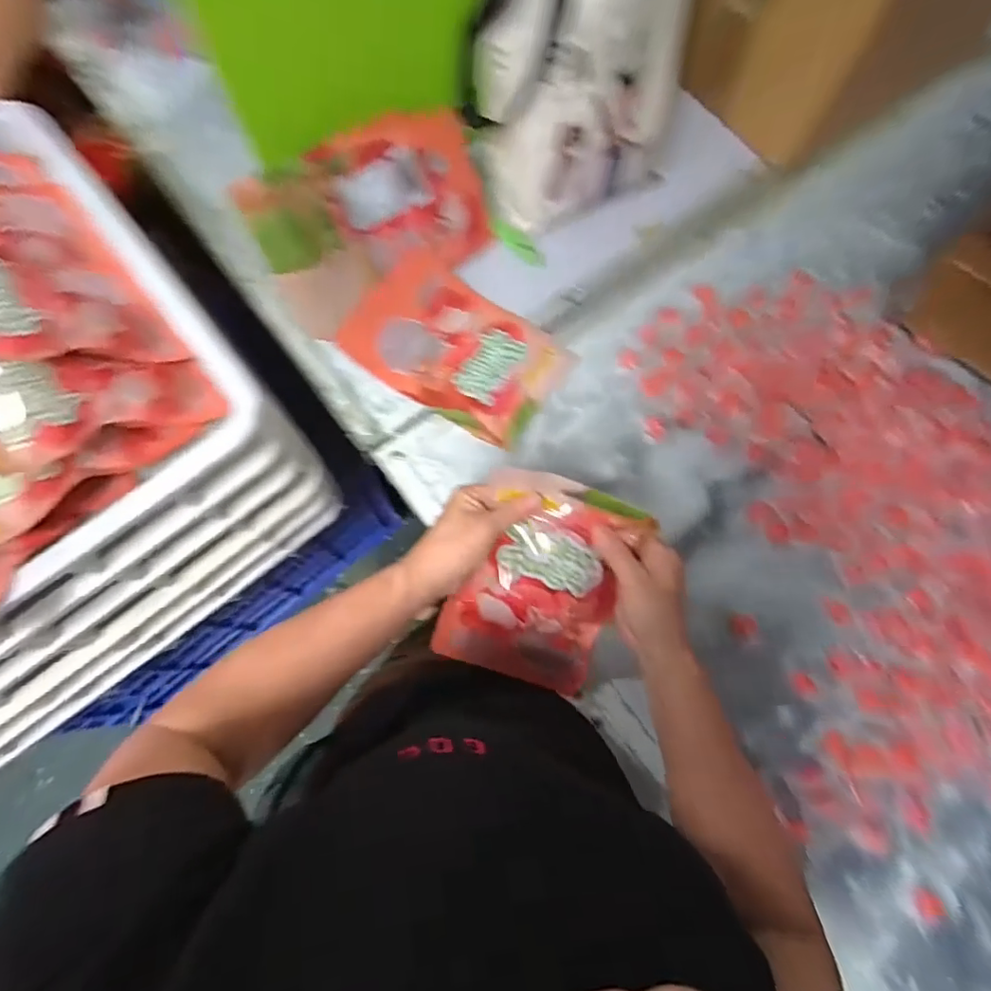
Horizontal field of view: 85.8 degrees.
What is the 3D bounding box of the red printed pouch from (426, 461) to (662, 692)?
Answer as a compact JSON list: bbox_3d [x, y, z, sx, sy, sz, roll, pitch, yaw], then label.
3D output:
[{"bbox_3d":[0.040,0.085,0.503,0.146,0.025,0.213,21,111,3],"label":"red printed pouch"}]

